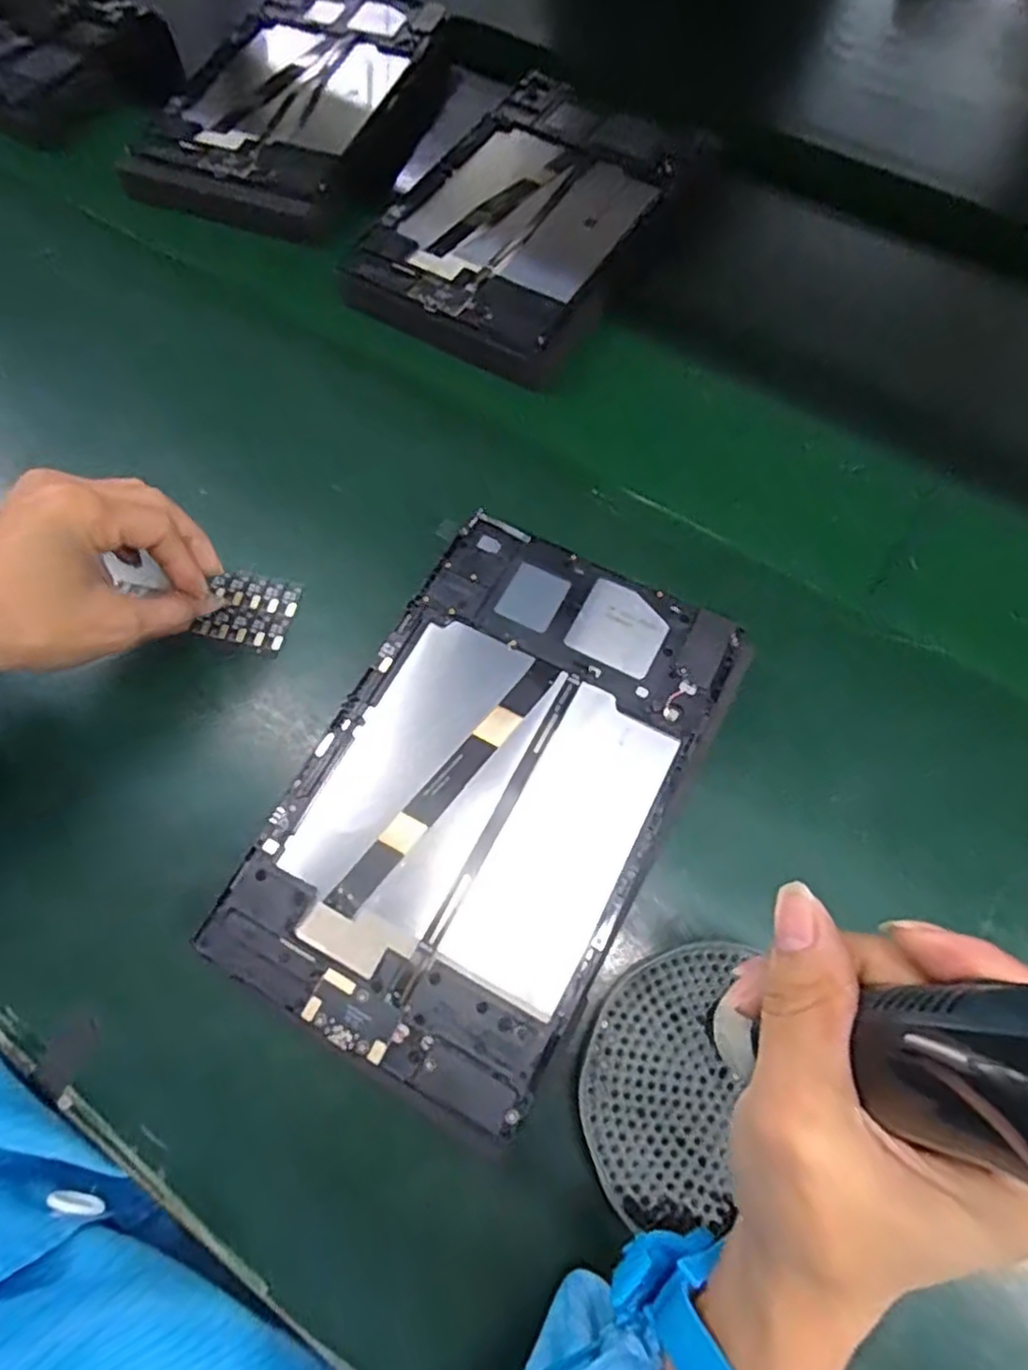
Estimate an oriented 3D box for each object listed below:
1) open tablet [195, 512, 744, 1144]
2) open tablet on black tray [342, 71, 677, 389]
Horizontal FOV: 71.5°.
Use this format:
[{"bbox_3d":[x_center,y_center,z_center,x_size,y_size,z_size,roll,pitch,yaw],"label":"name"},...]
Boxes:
[{"bbox_3d":[-0.012,0.043,0.318,0.147,0.010,0.235,27,72,12],"label":"open tablet"},{"bbox_3d":[0.009,-0.309,0.470,0.153,0.021,0.233,29,73,13],"label":"open tablet on black tray"}]

